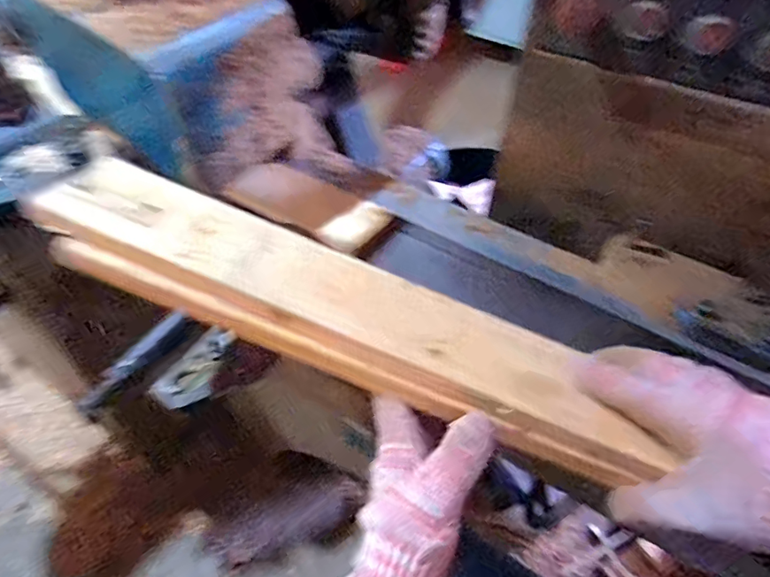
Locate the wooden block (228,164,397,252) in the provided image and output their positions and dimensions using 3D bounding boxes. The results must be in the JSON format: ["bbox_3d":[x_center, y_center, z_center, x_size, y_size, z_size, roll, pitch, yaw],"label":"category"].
[{"bbox_3d":[-0.097,-0.107,0.621,0.199,0.024,0.081,23,51,19],"label":"wooden block"}]

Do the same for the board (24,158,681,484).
[{"bbox_3d":[-0.026,0.013,0.379,0.466,0.043,0.097,23,50,2],"label":"board"}]

